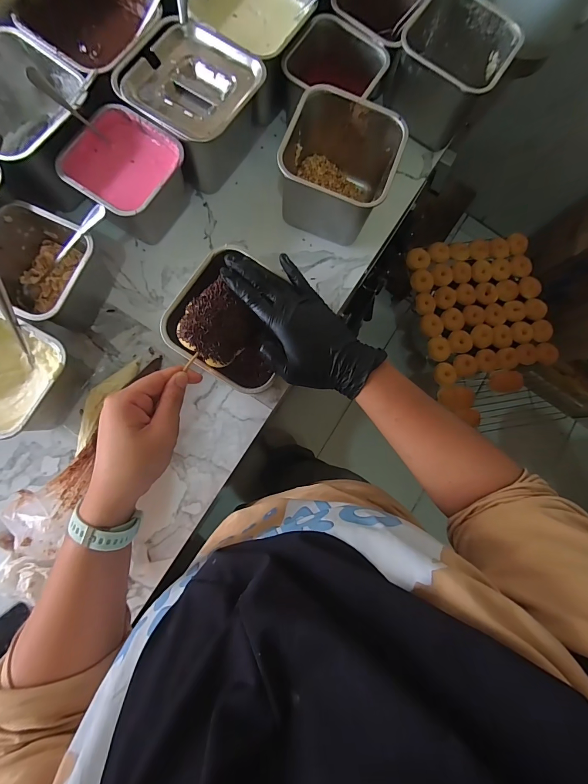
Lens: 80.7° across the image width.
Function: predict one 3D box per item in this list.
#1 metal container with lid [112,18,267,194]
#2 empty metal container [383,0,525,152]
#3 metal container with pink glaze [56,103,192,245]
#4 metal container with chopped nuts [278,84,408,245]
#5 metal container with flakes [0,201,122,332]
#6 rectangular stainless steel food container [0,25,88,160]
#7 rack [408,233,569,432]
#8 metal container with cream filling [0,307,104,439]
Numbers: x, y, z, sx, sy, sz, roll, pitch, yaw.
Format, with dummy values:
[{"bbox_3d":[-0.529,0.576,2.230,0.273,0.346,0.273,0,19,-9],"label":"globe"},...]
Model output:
[{"bbox_3d":[-0.127,-0.360,0.458,0.145,0.118,0.135,34,81,1],"label":"metal container with lid"},{"bbox_3d":[0.217,-0.457,0.499,0.138,0.100,0.139,32,81,0],"label":"empty metal container"},{"bbox_3d":[-0.205,-0.264,0.446,0.113,0.097,0.115,33,81,0],"label":"metal container with pink glaze"},{"bbox_3d":[0.055,-0.289,0.466,0.133,0.113,0.127,21,81,-2],"label":"metal container with chopped nuts"},{"bbox_3d":[-0.298,-0.147,0.423,0.117,0.094,0.126,21,81,-2],"label":"metal container with flakes"},{"bbox_3d":[-0.324,-0.329,0.430,0.134,0.095,0.136,37,81,1],"label":"rectangular stainless steel food container"},{"bbox_3d":[0.602,-0.201,1.092,0.422,0.065,0.571,-7,83,-6],"label":"rack"},{"bbox_3d":[-0.315,-0.020,0.404,0.116,0.094,0.124,29,81,0],"label":"metal container with cream filling"}]

